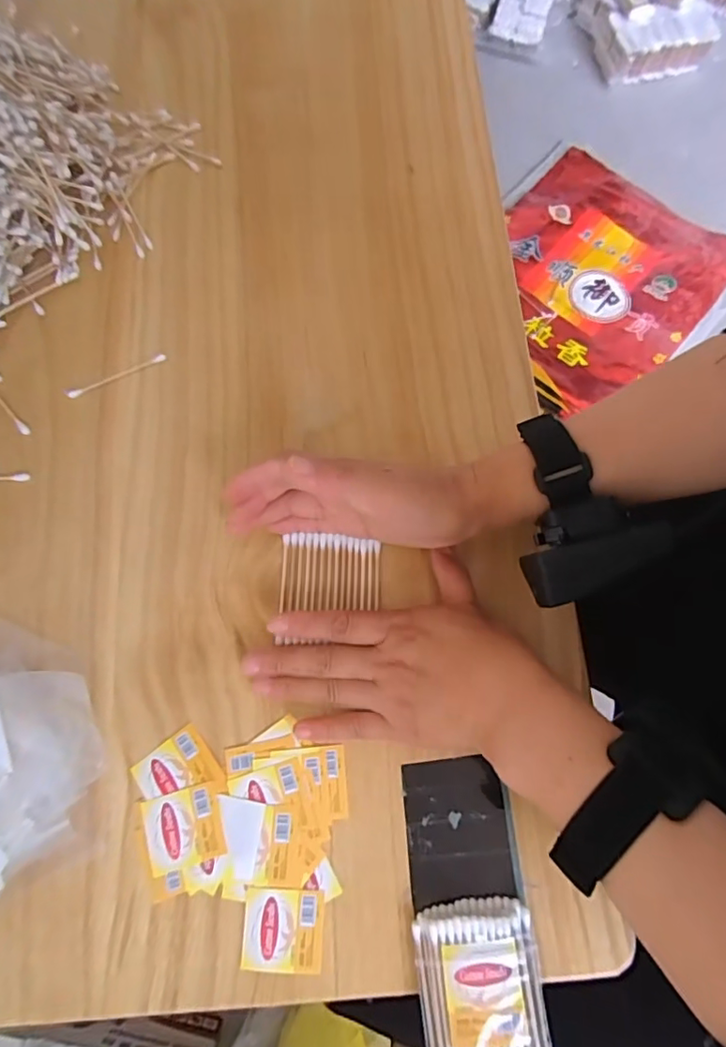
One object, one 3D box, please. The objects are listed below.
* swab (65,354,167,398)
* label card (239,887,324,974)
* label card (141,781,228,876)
[{"bbox_3d":[-0.175,-0.106,0.382,0.073,0.004,0.006,-25,75,-7],"label":"swab"},{"bbox_3d":[-0.044,0.221,0.295,0.043,0.004,0.038,4,76,0],"label":"label card"},{"bbox_3d":[-0.102,0.172,0.305,0.044,0.004,0.038,-14,74,-4],"label":"label card"}]

